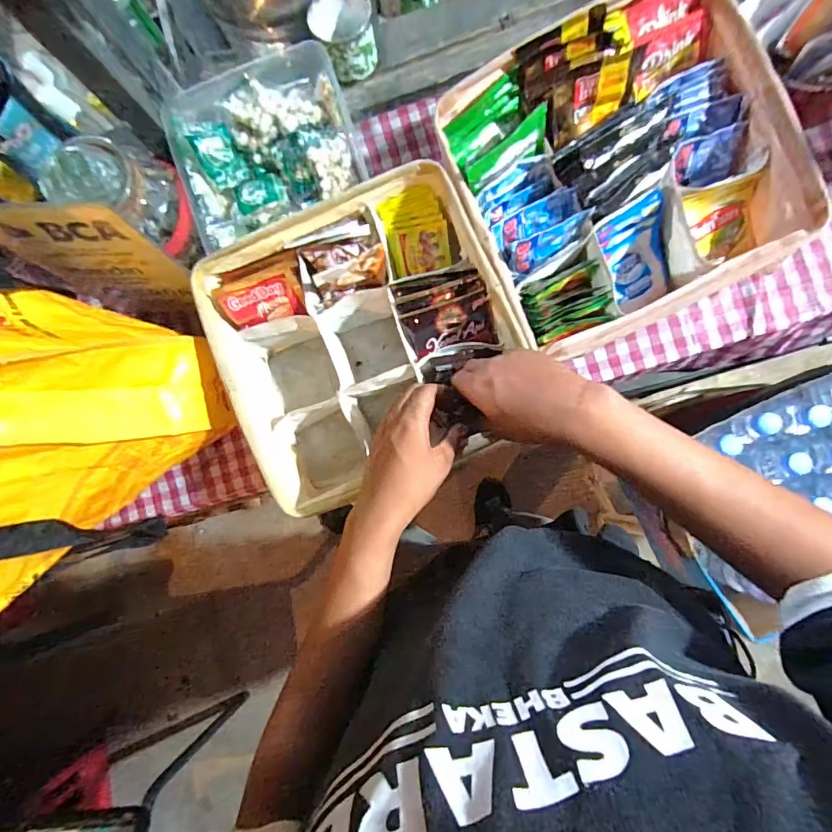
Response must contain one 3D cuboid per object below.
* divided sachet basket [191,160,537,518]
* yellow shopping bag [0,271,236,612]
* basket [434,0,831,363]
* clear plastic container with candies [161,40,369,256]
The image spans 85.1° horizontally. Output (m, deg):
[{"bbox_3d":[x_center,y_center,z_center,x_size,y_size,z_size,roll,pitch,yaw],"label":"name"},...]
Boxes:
[{"bbox_3d":[-0.046,-0.075,0.492,0.286,0.122,0.277,-22,83,4],"label":"divided sachet basket"},{"bbox_3d":[-0.364,0.007,0.423,0.206,0.228,0.270,31,89,8],"label":"yellow shopping bag"},{"bbox_3d":[0.200,-0.225,0.462,0.273,0.120,0.304,-25,82,4],"label":"basket"},{"bbox_3d":[-0.166,-0.303,0.524,0.204,0.074,0.172,-20,83,5],"label":"clear plastic container with candies"}]

